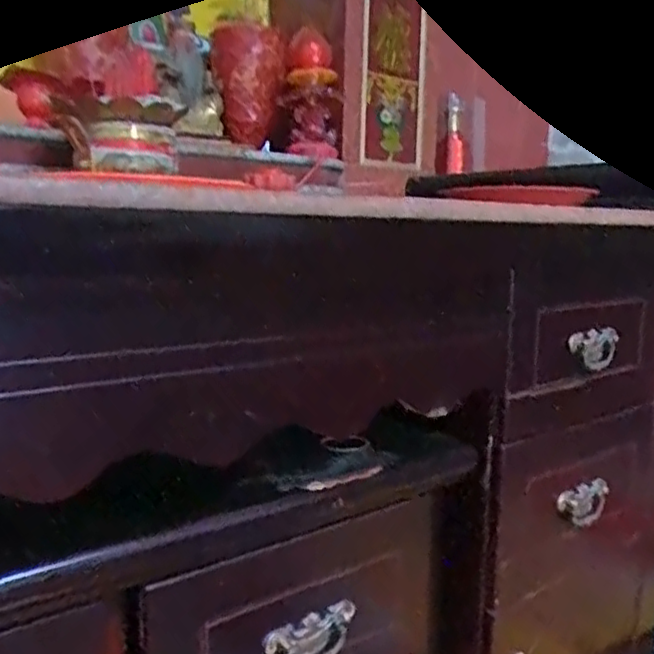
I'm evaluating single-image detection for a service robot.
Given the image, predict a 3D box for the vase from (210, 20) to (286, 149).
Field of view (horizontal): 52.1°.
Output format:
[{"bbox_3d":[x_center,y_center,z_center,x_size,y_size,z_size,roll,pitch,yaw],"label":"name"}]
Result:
[{"bbox_3d":[-0.132,-0.434,1.223,0.120,0.223,0.143,4,8,18],"label":"vase"}]

